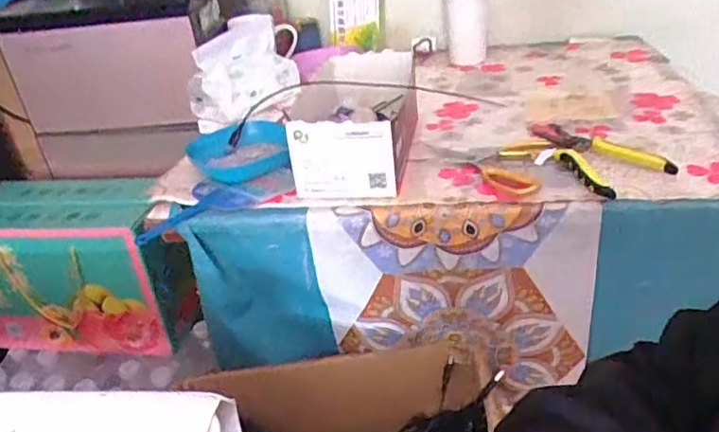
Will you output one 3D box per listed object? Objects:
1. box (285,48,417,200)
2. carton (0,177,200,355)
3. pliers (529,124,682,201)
[{"bbox_3d":[-0.008,-0.125,0.790,0.152,0.098,0.232,1,32,12],"label":"box"},{"bbox_3d":[-0.439,0.081,0.987,0.336,0.232,0.158,2,32,14],"label":"carton"},{"bbox_3d":[0.284,-0.078,0.720,0.112,0.028,0.165,-10,31,-5],"label":"pliers"}]

